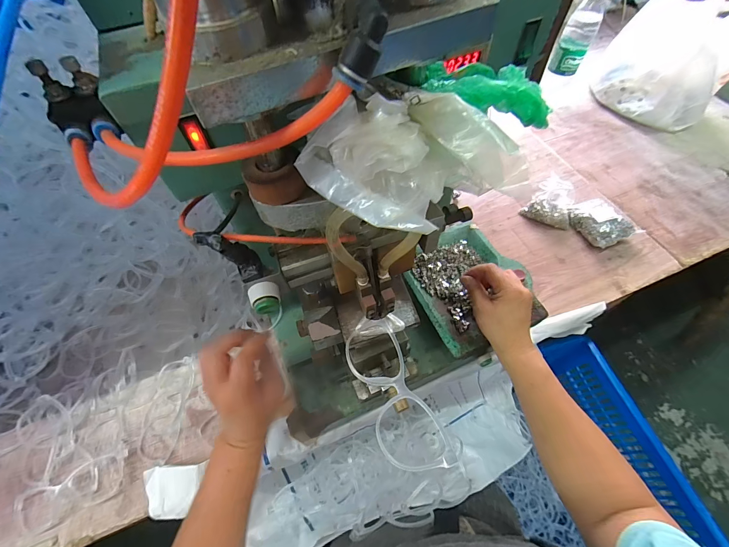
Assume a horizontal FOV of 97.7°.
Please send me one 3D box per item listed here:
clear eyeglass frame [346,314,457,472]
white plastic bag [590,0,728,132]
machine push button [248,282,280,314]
[{"bbox_3d":[0.024,0.098,0.277,0.060,0.017,0.135,-15,59,-6],"label":"clear eyeglass frame"},{"bbox_3d":[0.616,-0.429,0.649,0.233,0.215,0.124,29,64,19],"label":"white plastic bag"},{"bbox_3d":[-0.076,0.018,0.242,0.020,0.015,0.023,-18,59,-8],"label":"machine push button"}]

